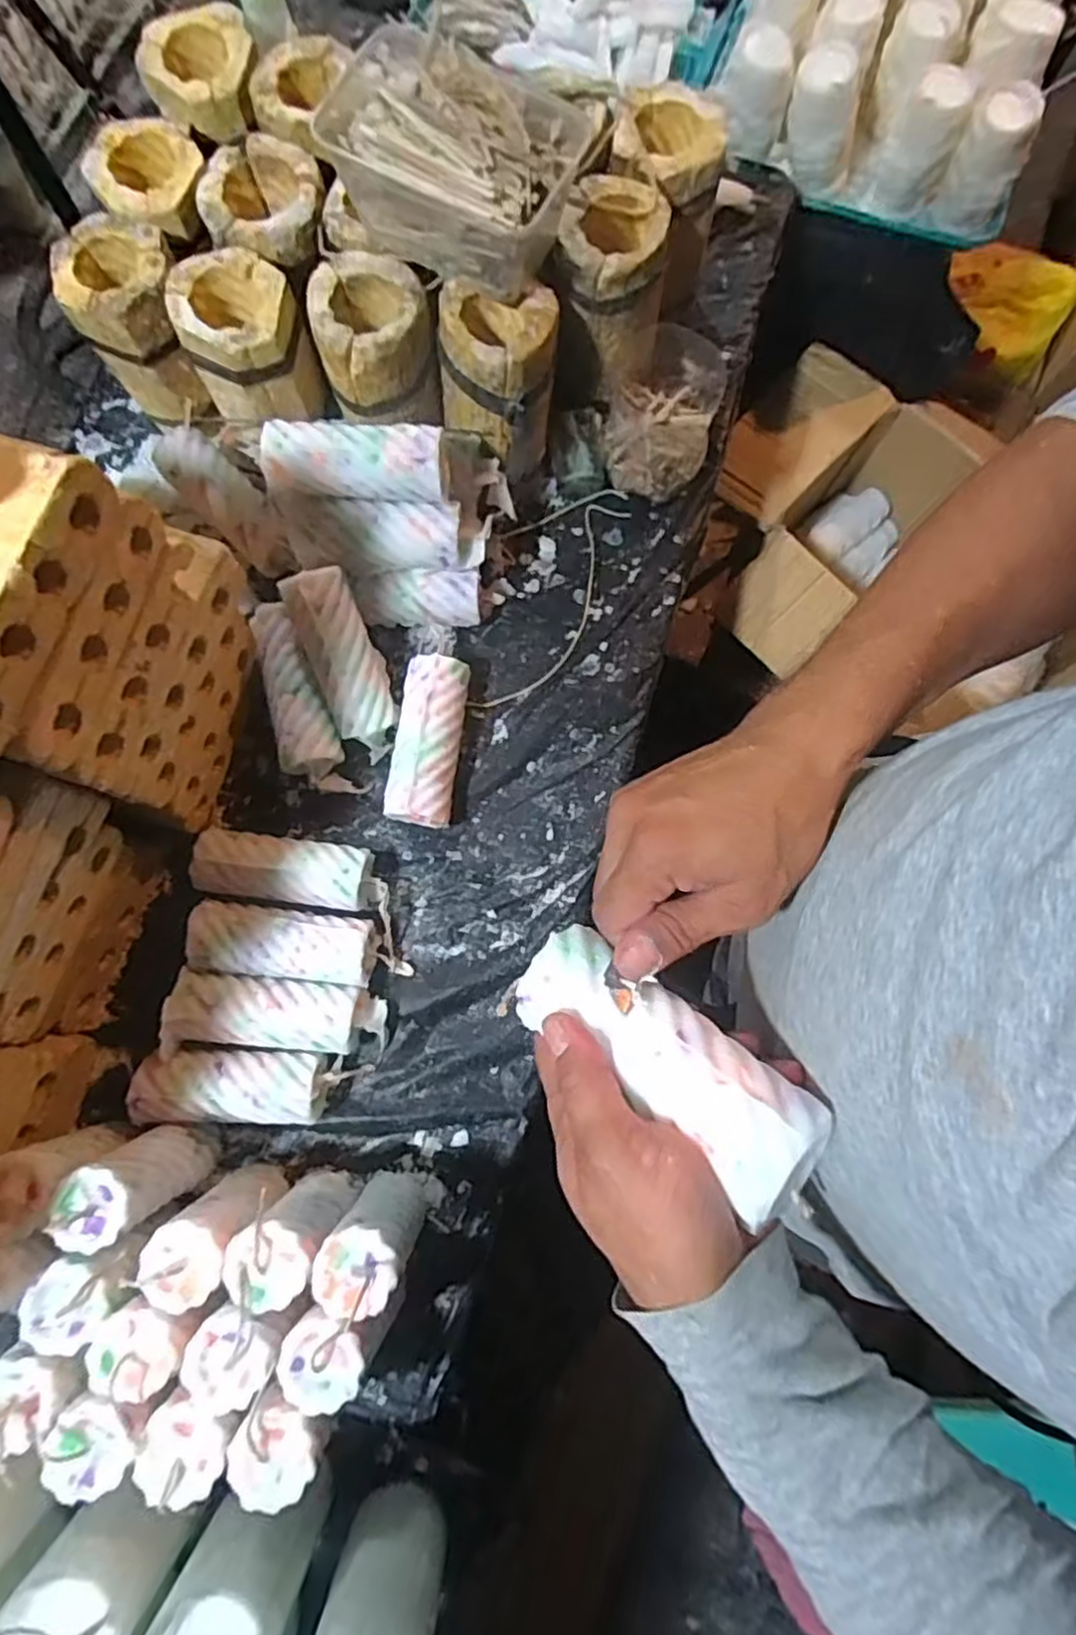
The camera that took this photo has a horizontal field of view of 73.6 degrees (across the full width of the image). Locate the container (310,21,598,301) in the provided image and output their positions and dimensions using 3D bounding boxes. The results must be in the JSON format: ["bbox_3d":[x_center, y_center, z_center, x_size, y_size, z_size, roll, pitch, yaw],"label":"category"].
[{"bbox_3d":[-0.058,-0.469,0.515,0.170,0.081,0.123,25,81,5],"label":"container"}]

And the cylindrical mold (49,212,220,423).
[{"bbox_3d":[-0.331,-0.413,0.606,0.088,0.111,0.099,-29,81,-5],"label":"cylindrical mold"}]

